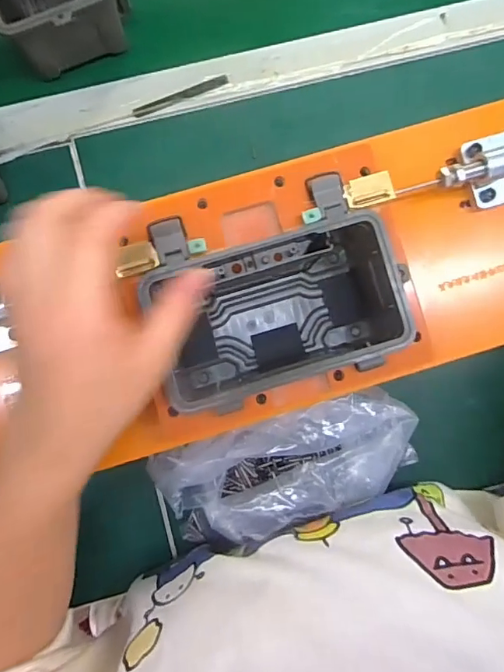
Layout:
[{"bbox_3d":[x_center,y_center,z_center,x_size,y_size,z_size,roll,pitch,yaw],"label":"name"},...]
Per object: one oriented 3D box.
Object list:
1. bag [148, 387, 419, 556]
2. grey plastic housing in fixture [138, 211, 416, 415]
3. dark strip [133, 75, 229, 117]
[{"bbox_3d":[0.028,0.098,0.365,0.188,0.050,0.081,-17,88,-2],"label":"bag"},{"bbox_3d":[0.019,-0.016,0.371,0.170,0.079,0.106,-20,88,-3],"label":"grey plastic housing in fixture"},{"bbox_3d":[-0.064,-0.217,0.444,0.089,0.004,0.010,-23,89,-3],"label":"dark strip"}]

